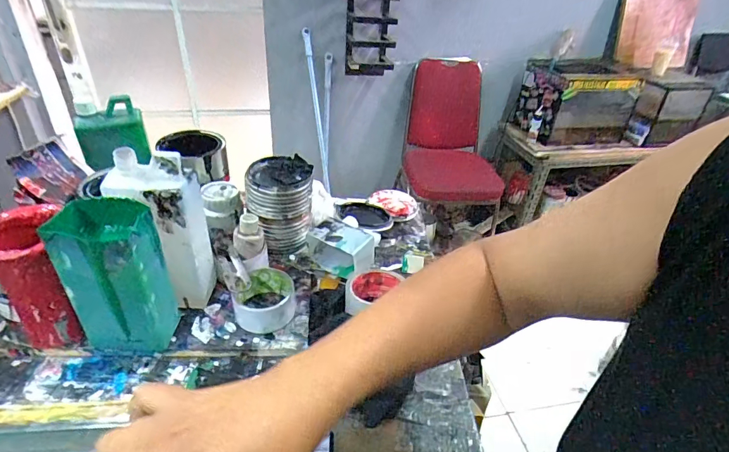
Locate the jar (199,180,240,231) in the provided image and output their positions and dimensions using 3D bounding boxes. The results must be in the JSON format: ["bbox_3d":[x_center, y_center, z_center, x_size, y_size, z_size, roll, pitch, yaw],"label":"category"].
[{"bbox_3d":[-0.229,-0.033,0.672,0.059,0.051,0.071,-9,36,-19],"label":"jar"}]

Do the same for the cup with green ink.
[{"bbox_3d":[-0.136,0.105,0.580,0.074,0.056,0.080,3,34,-2],"label":"cup with green ink"}]

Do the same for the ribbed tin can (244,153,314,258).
[{"bbox_3d":[-0.139,-0.038,0.686,0.102,0.131,0.104,3,34,-2],"label":"ribbed tin can"}]

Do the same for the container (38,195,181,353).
[{"bbox_3d":[-0.282,0.059,0.490,0.092,0.184,0.080,6,34,3],"label":"container"}]

